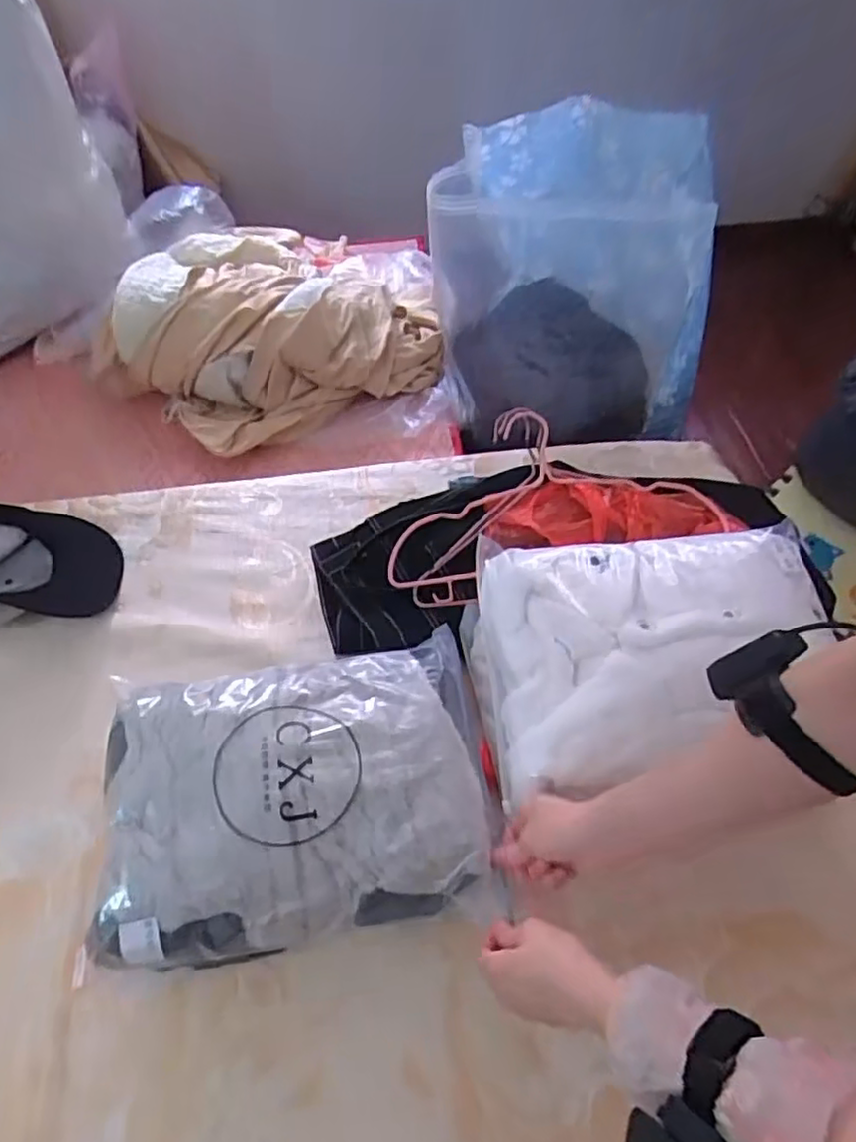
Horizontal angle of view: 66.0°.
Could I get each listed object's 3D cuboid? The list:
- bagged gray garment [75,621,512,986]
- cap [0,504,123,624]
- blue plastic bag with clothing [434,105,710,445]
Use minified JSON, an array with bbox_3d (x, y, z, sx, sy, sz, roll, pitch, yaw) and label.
[{"bbox_3d":[-0.121,0.200,0.620,0.350,0.055,0.260,-6,57,-7],"label":"bagged gray garment"},{"bbox_3d":[-0.545,-0.029,0.878,0.221,0.088,0.198,-12,57,-7],"label":"cap"},{"bbox_3d":[0.253,-0.513,1.179,0.493,0.382,0.501,-4,56,-1],"label":"blue plastic bag with clothing"}]

